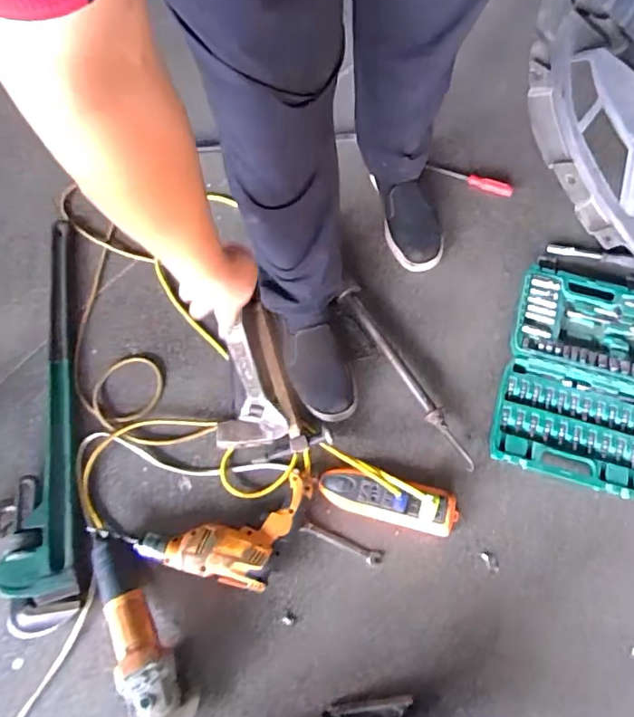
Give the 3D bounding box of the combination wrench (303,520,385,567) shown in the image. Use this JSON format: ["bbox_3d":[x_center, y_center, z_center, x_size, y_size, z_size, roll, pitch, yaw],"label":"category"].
[{"bbox_3d":[0.042,0.313,0.882,0.143,0.007,0.028,20,73,8],"label":"combination wrench"}]

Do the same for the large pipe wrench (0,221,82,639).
[{"bbox_3d":[-0.505,0.079,0.958,0.134,0.043,0.769,-12,71,-3],"label":"large pipe wrench"}]

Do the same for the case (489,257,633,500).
[{"bbox_3d":[0.481,0.018,0.968,0.253,0.034,0.414,17,72,7],"label":"case"}]

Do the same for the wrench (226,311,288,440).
[{"bbox_3d":[-0.097,0.046,0.780,0.061,0.228,0.025,-17,41,-5],"label":"wrench"}]

